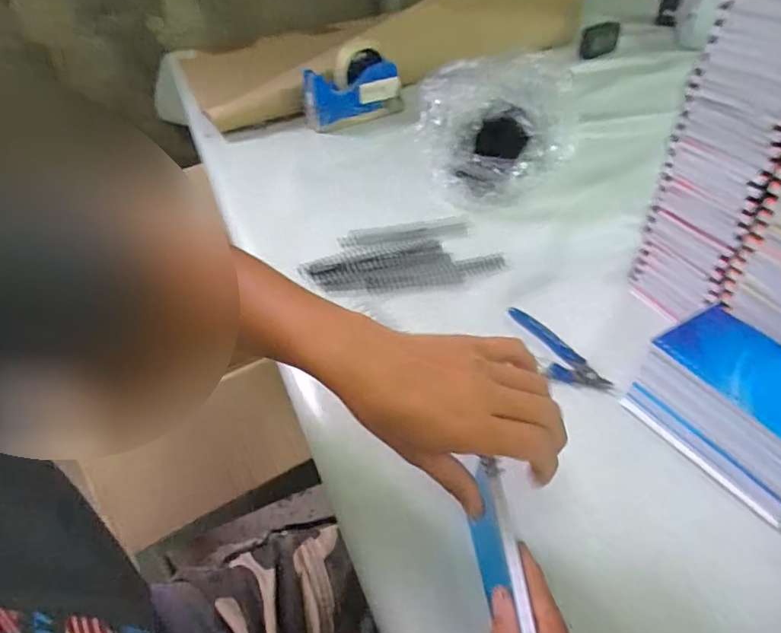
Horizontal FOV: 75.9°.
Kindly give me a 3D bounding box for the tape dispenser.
[{"bbox_3d":[-0.063,-0.372,0.825,0.161,0.105,0.050,-17,46,-12],"label":"tape dispenser"}]

